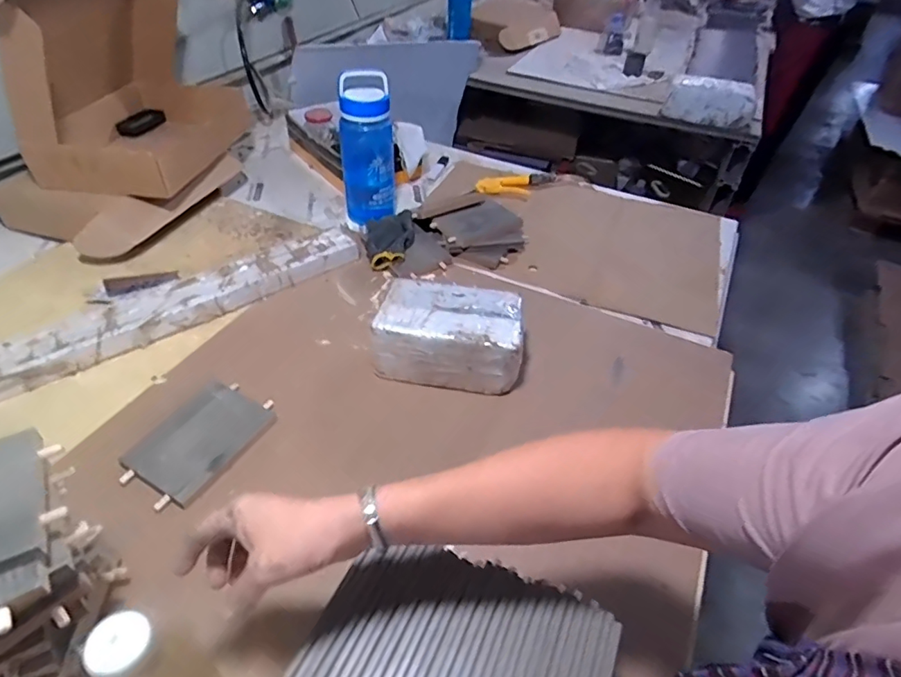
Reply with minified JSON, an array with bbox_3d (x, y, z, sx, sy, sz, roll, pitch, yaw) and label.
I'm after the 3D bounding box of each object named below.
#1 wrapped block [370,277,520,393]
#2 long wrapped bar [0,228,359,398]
[{"bbox_3d":[0.001,0.000,0.775,0.206,0.112,0.128,7,44,3],"label":"wrapped block"},{"bbox_3d":[-0.449,-0.045,0.841,0.665,0.041,0.089,-27,51,-28],"label":"long wrapped bar"}]

